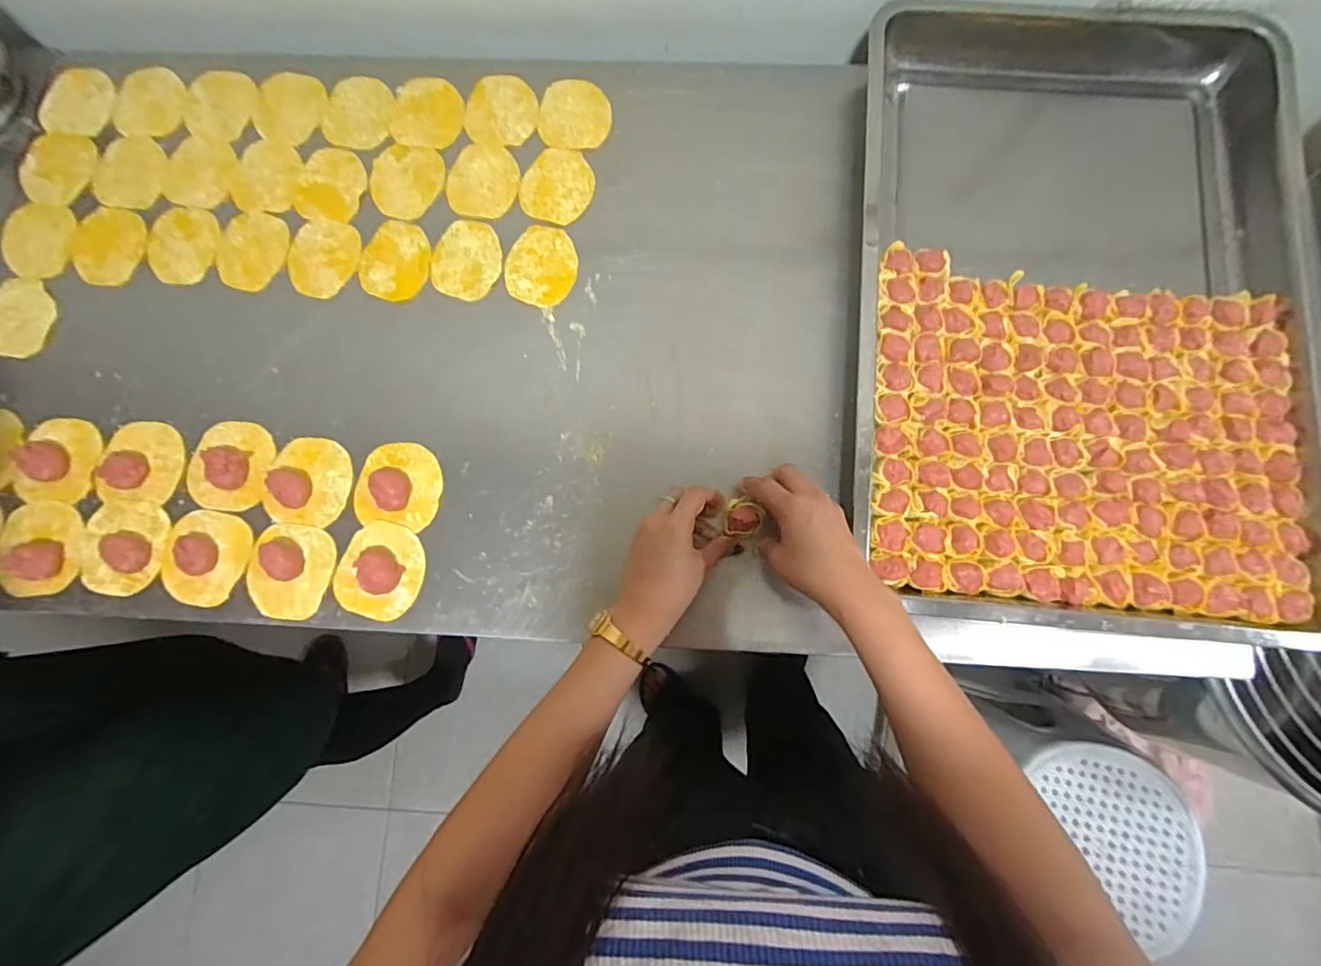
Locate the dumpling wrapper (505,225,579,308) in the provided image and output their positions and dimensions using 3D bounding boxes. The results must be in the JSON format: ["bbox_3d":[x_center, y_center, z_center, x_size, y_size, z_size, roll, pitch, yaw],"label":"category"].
[{"bbox_3d":[-0.119,-0.218,0.562,0.069,0.004,0.082,14,81,3],"label":"dumpling wrapper"}]

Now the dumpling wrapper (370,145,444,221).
[{"bbox_3d":[-0.265,-0.315,0.589,0.075,0.004,0.082,0,81,0],"label":"dumpling wrapper"}]

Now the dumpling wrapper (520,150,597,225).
[{"bbox_3d":[-0.106,-0.307,0.582,0.072,0.004,0.083,20,81,4],"label":"dumpling wrapper"}]

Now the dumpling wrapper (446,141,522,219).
[{"bbox_3d":[-0.184,-0.314,0.585,0.072,0.004,0.085,10,81,2],"label":"dumpling wrapper"}]

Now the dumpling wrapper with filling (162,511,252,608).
[{"bbox_3d":[-0.419,0.068,0.512,0.078,0.014,0.083,0,81,0],"label":"dumpling wrapper with filling"}]

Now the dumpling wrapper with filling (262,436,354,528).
[{"bbox_3d":[-0.331,-0.003,0.523,0.070,0.019,0.082,4,81,1],"label":"dumpling wrapper with filling"}]

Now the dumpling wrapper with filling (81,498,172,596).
[{"bbox_3d":[-0.498,0.058,0.516,0.077,0.010,0.085,1,81,1],"label":"dumpling wrapper with filling"}]

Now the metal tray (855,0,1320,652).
[{"bbox_3d":[0.382,-0.180,0.523,0.398,0.055,0.613,5,81,1],"label":"metal tray"}]

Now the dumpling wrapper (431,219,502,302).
[{"bbox_3d":[-0.195,-0.225,0.566,0.069,0.004,0.082,10,81,2],"label":"dumpling wrapper"}]

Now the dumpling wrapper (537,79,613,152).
[{"bbox_3d":[-0.091,-0.391,0.596,0.074,0.004,0.081,1,81,1],"label":"dumpling wrapper"}]

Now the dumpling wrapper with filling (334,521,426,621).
[{"bbox_3d":[-0.255,0.078,0.507,0.074,0.023,0.083,17,81,3],"label":"dumpling wrapper with filling"}]

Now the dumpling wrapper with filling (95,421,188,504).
[{"bbox_3d":[-0.495,-0.020,0.536,0.076,0.012,0.076,0,81,0],"label":"dumpling wrapper with filling"}]

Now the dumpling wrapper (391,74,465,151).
[{"bbox_3d":[-0.248,-0.396,0.601,0.076,0.004,0.085,6,81,2],"label":"dumpling wrapper"}]

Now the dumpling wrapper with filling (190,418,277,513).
[{"bbox_3d":[-0.406,-0.018,0.528,0.080,0.019,0.084,3,81,1],"label":"dumpling wrapper with filling"}]

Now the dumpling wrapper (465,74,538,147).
[{"bbox_3d":[-0.169,-0.398,0.601,0.074,0.004,0.083,6,81,1],"label":"dumpling wrapper"}]

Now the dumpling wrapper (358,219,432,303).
[{"bbox_3d":[-0.268,-0.226,0.571,0.069,0.004,0.086,2,81,1],"label":"dumpling wrapper"}]

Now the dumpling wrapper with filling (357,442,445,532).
[{"bbox_3d":[-0.245,0.001,0.525,0.078,0.013,0.077,0,81,0],"label":"dumpling wrapper with filling"}]

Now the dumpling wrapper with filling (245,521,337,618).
[{"bbox_3d":[-0.340,0.078,0.504,0.075,0.025,0.082,0,81,0],"label":"dumpling wrapper with filling"}]

